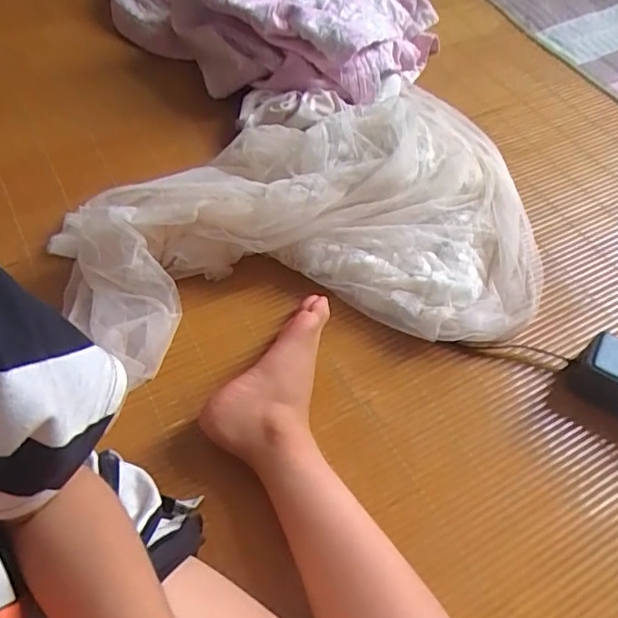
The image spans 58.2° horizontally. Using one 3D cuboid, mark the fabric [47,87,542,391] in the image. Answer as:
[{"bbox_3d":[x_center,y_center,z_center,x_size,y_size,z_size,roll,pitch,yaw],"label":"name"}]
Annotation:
[{"bbox_3d":[0.016,-0.136,0.630,0.485,0.088,0.398,-5,56,-8],"label":"fabric"}]

